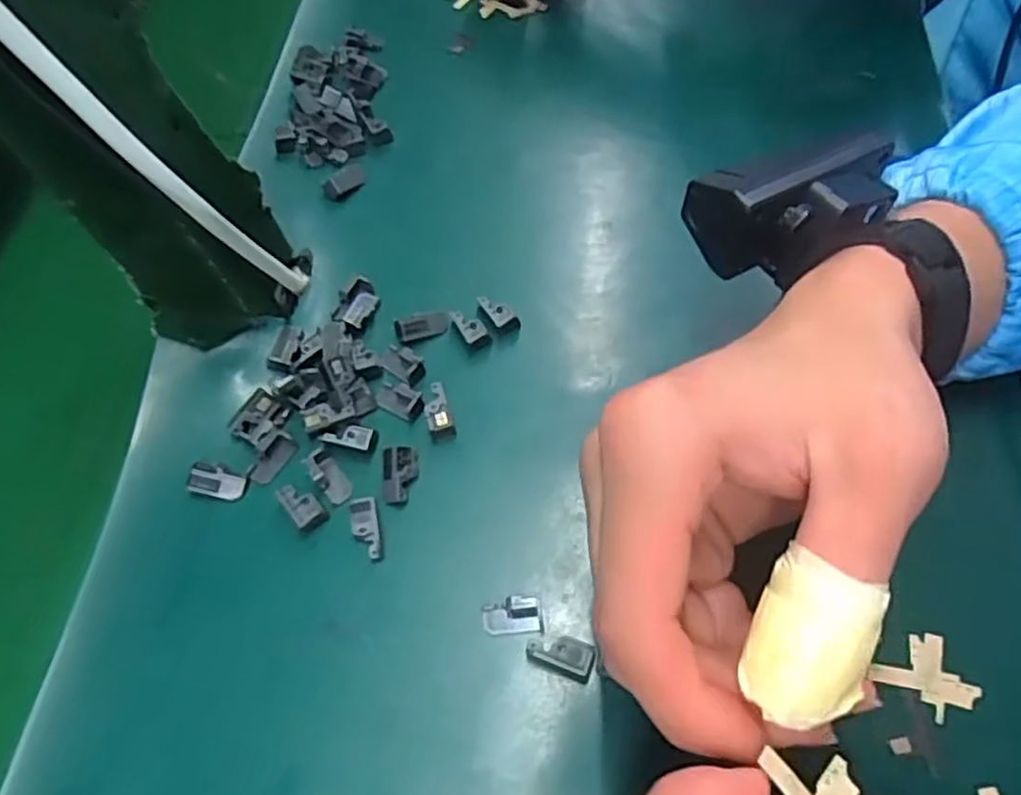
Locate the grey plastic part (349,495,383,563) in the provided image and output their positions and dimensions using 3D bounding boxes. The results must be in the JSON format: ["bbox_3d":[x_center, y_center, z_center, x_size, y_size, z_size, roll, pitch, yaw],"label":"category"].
[{"bbox_3d":[-0.055,0.049,0.275,0.010,0.007,0.025,-12,59,-3],"label":"grey plastic part"}]

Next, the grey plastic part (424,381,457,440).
[{"bbox_3d":[-0.029,0.005,0.294,0.010,0.009,0.021,-14,60,-4],"label":"grey plastic part"}]

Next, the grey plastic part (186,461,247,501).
[{"bbox_3d":[-0.116,0.032,0.286,0.020,0.008,0.012,9,60,9],"label":"grey plastic part"}]

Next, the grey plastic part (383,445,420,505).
[{"bbox_3d":[-0.043,0.029,0.283,0.013,0.008,0.022,-4,59,2],"label":"grey plastic part"}]

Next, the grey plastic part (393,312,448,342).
[{"bbox_3d":[-0.039,-0.032,0.317,0.023,0.004,0.011,-14,60,-4],"label":"grey plastic part"}]

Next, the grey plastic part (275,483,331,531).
[{"bbox_3d":[-0.081,0.041,0.282,0.012,0.005,0.022,-38,64,-17],"label":"grey plastic part"}]

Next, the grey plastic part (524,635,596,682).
[{"bbox_3d":[0.017,0.087,0.246,0.022,0.004,0.013,18,62,14],"label":"grey plastic part"}]

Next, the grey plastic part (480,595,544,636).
[{"bbox_3d":[0.001,0.076,0.255,0.021,0.004,0.013,-5,59,1],"label":"grey plastic part"}]

